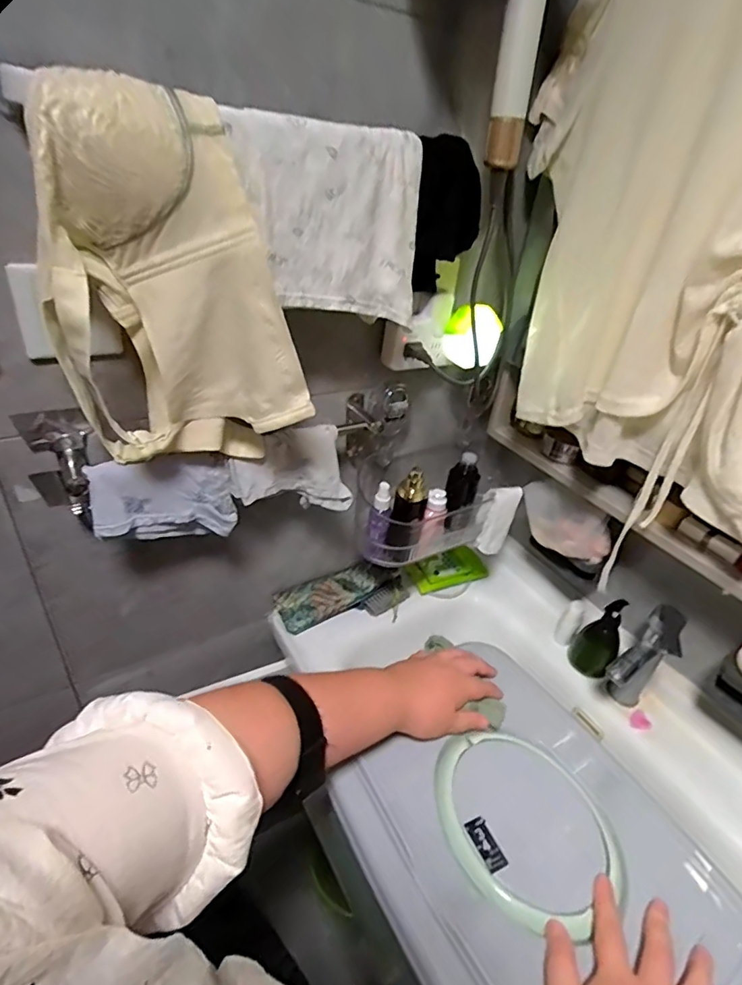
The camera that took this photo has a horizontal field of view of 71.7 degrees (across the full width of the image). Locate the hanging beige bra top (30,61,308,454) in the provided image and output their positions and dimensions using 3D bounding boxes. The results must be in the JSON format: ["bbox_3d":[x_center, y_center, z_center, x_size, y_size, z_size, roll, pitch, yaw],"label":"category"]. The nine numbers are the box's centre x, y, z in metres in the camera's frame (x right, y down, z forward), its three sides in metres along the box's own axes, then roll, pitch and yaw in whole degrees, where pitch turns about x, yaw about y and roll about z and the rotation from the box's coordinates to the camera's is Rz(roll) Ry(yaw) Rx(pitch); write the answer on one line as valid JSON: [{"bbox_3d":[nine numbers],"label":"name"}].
[{"bbox_3d":[-0.180,-0.172,0.482,0.221,0.314,0.101,-10,37,-23],"label":"hanging beige bra top"}]

